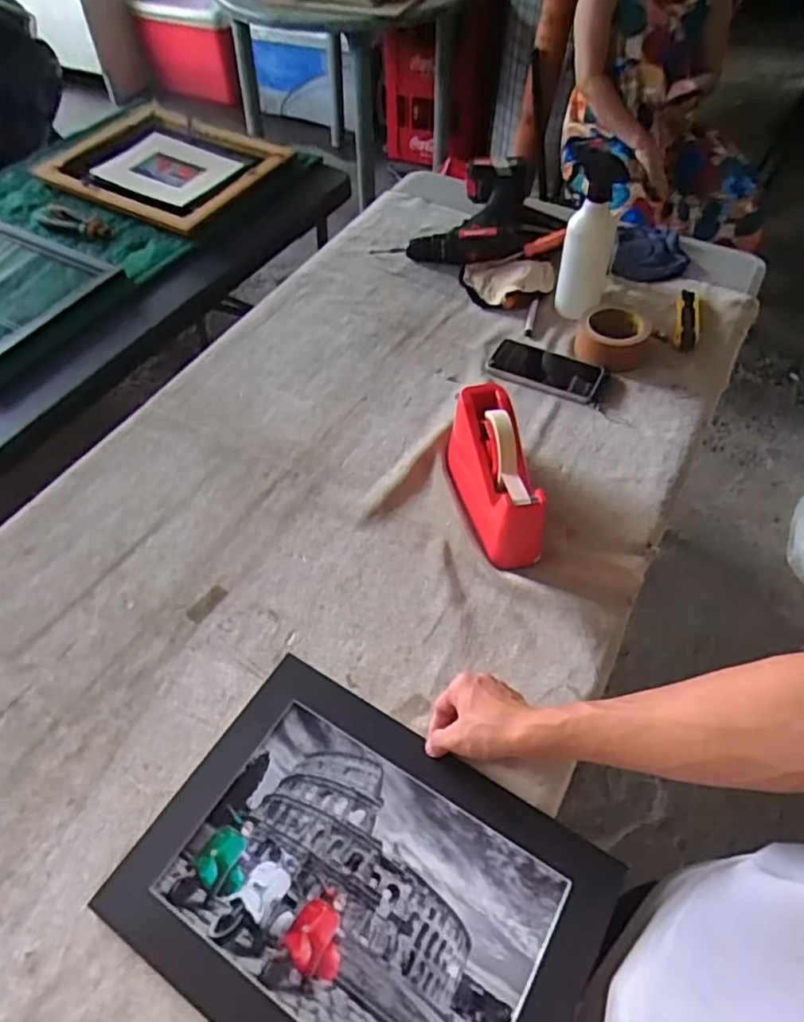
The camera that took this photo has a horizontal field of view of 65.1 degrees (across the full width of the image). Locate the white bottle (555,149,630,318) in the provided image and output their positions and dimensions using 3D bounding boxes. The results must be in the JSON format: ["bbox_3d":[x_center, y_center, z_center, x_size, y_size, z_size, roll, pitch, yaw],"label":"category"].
[{"bbox_3d":[0.280,-0.401,0.942,0.067,0.233,0.088,20,56,16],"label":"white bottle"}]

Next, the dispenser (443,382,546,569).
[{"bbox_3d":[0.104,-0.043,0.743,0.077,0.108,0.210,-10,53,-5],"label":"dispenser"}]

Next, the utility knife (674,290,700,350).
[{"bbox_3d":[0.444,-0.301,0.979,0.035,0.013,0.160,12,54,11],"label":"utility knife"}]

